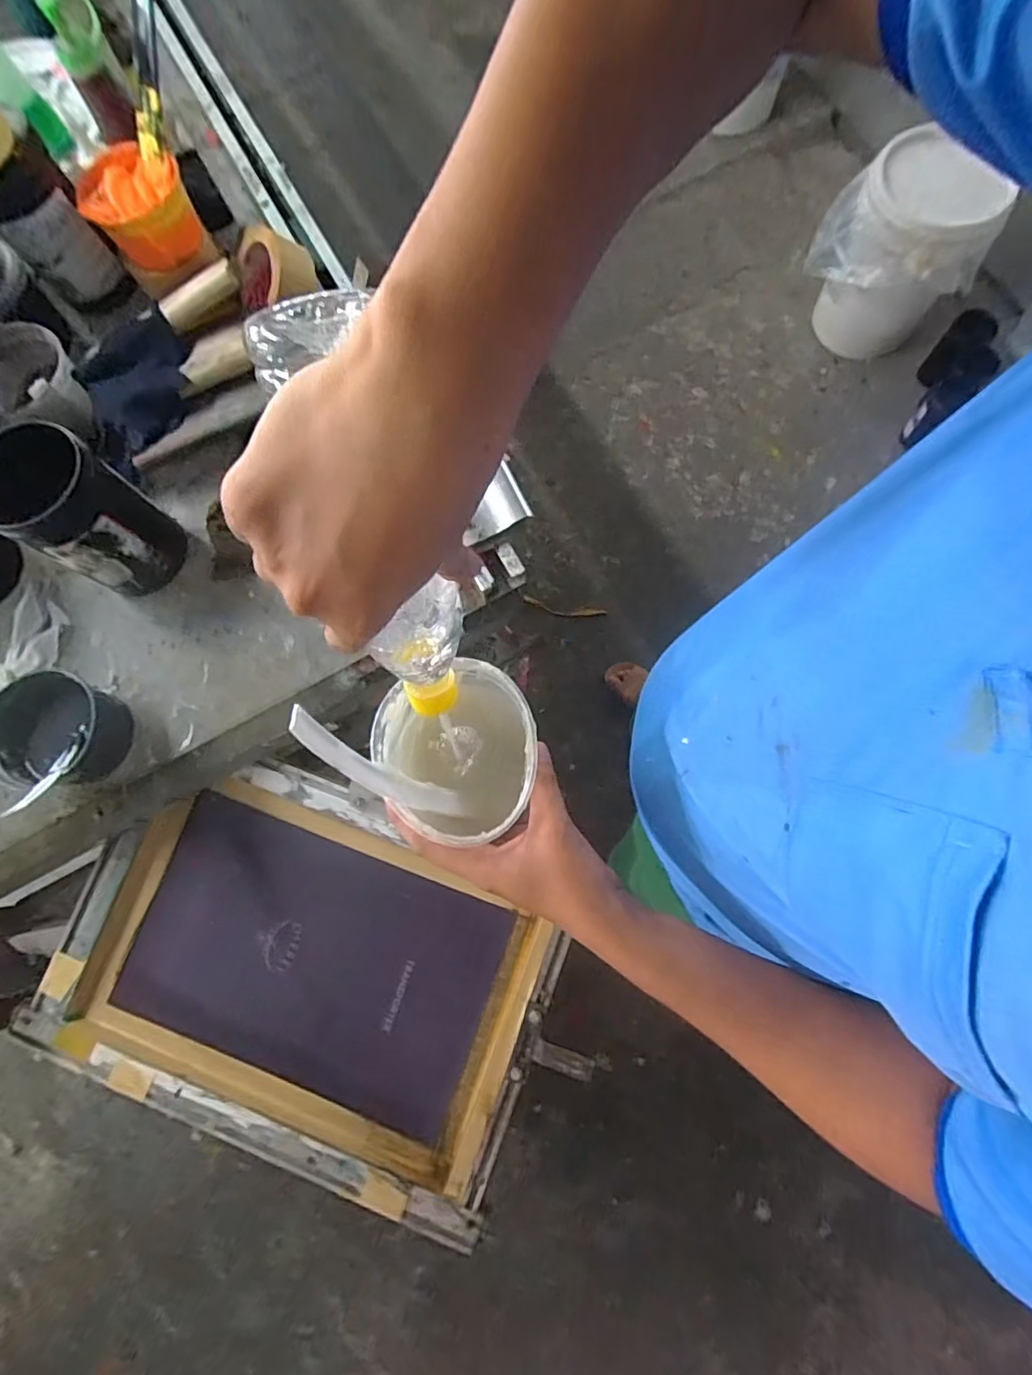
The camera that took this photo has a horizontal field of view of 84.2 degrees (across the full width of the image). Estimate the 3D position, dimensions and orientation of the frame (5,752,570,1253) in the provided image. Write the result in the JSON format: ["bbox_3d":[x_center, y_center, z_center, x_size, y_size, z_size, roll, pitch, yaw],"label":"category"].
[{"bbox_3d":[-0.238,0.318,0.664,0.536,0.056,0.385,20,78,9],"label":"frame"}]

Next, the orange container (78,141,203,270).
[{"bbox_3d":[-0.435,-0.553,0.657,0.119,0.065,0.110,41,82,13],"label":"orange container"}]

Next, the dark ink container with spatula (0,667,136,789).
[{"bbox_3d":[-0.456,0.046,0.571,0.101,0.065,0.108,-12,75,2],"label":"dark ink container with spatula"}]

